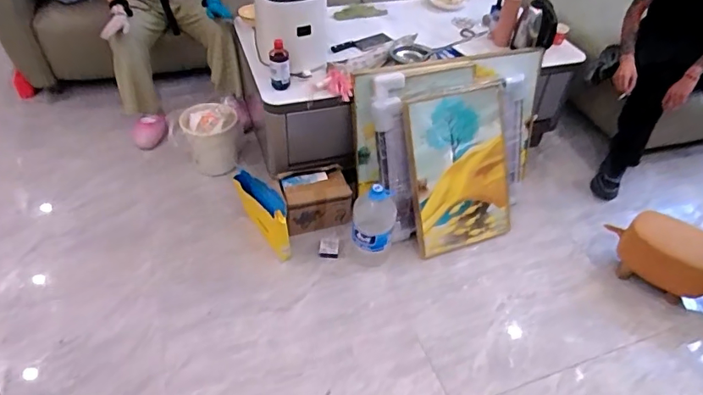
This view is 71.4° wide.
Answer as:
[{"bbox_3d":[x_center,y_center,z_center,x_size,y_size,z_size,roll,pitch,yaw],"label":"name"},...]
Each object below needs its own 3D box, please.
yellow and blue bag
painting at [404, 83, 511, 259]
[{"bbox_3d":[-0.318,0.060,1.774,0.273,0.285,0.065,36,53,29],"label":"yellow and blue bag"},{"bbox_3d":[0.416,-0.099,1.840,0.413,0.593,0.038,-14,17,-19],"label":"painting"}]

